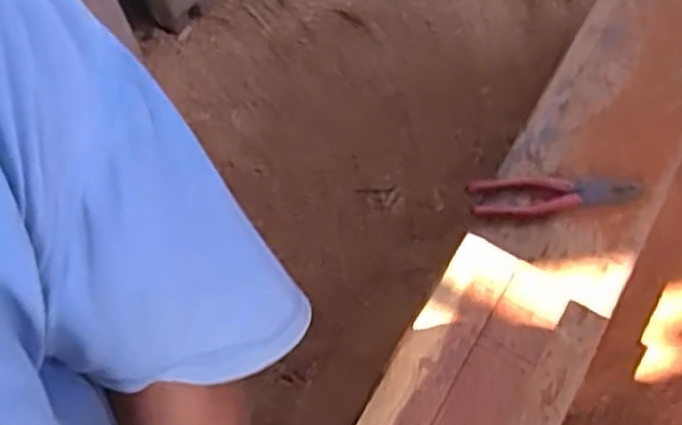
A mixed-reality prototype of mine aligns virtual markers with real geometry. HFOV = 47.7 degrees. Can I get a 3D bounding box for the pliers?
[{"bbox_3d":[0.240,-0.023,0.865,0.191,0.017,0.049,-3,60,-1],"label":"pliers"}]

